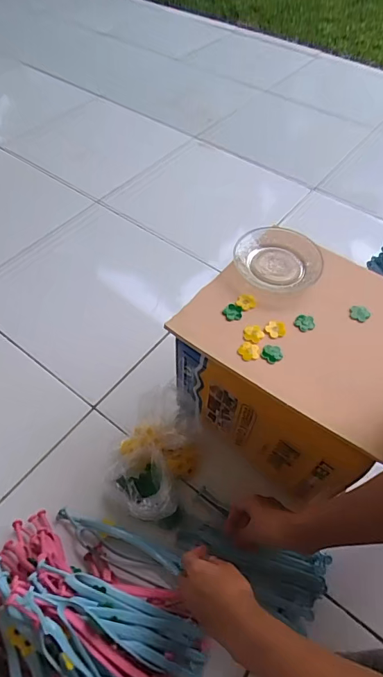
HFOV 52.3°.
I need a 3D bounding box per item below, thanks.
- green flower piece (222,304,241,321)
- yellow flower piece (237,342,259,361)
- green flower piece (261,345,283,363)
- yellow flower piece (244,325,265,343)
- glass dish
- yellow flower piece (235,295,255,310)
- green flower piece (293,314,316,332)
[{"bbox_3d":[0.050,-0.031,0.470,0.022,0.004,0.023,0,56,-1],"label":"green flower piece"},{"bbox_3d":[0.066,0.015,0.445,0.023,0.004,0.024,0,56,-1],"label":"yellow flower piece"},{"bbox_3d":[0.093,0.017,0.445,0.023,0.004,0.022,0,56,-1],"label":"green flower piece"},{"bbox_3d":[0.073,-0.005,0.458,0.023,0.004,0.022,1,56,0],"label":"yellow flower piece"},{"bbox_3d":[0.113,-0.108,0.517,0.108,0.020,0.106,0,56,-1],"label":"glass dish"},{"bbox_3d":[0.067,-0.046,0.484,0.023,0.004,0.022,1,56,0],"label":"yellow flower piece"},{"bbox_3d":[0.135,-0.018,0.466,0.024,0.005,0.019,6,56,3],"label":"green flower piece"}]

